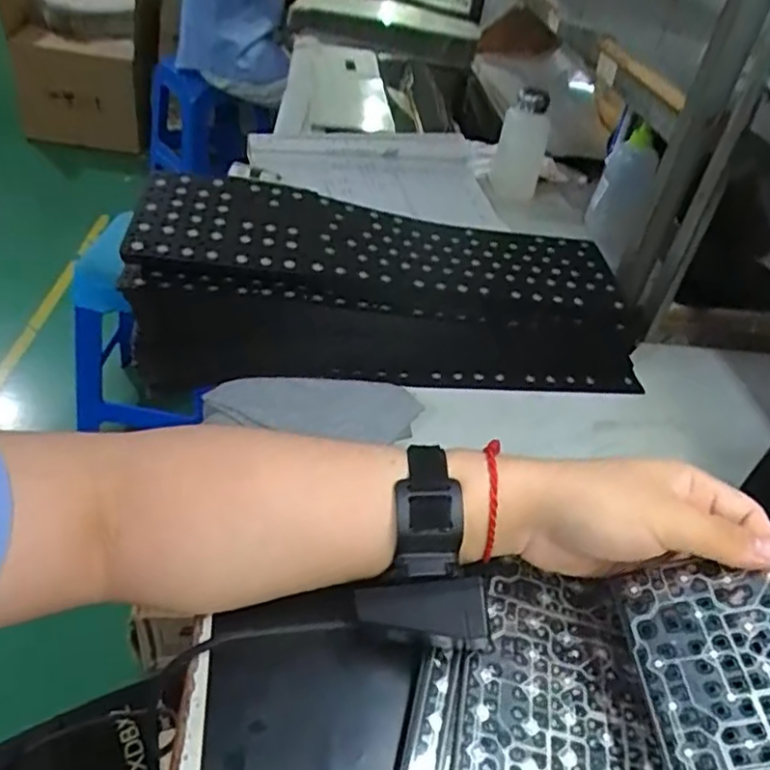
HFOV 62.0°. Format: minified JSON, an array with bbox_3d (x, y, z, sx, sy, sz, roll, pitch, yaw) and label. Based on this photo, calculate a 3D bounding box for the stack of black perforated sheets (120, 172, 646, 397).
[{"bbox_3d":[0.008,-0.095,0.574,0.439,0.063,0.208,2,67,-10],"label":"stack of black perforated sheets"}]

